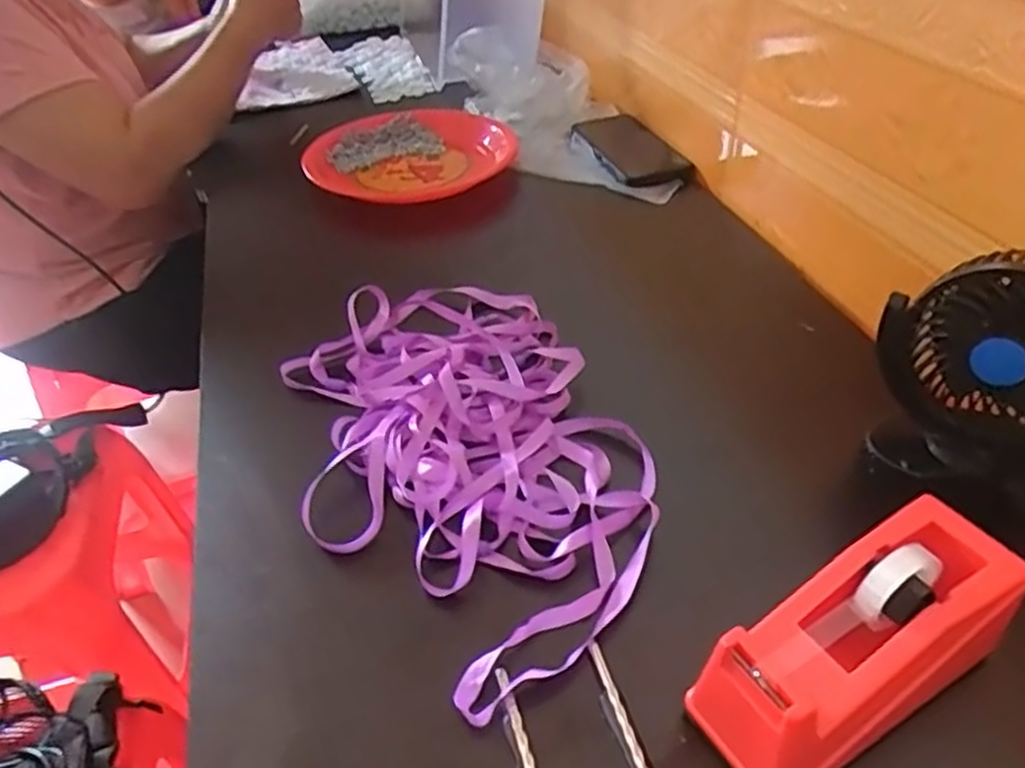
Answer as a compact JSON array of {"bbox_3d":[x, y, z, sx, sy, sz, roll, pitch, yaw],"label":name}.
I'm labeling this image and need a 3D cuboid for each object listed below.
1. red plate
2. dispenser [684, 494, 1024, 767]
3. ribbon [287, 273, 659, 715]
[{"bbox_3d":[-0.119,-0.266,0.870,0.227,0.031,0.212,-11,41,-7],"label":"red plate"},{"bbox_3d":[0.157,0.118,0.350,0.155,0.069,0.062,-22,43,-21],"label":"dispenser"},{"bbox_3d":[-0.031,0.027,0.504,0.201,0.028,0.351,-16,41,-15],"label":"ribbon"}]

